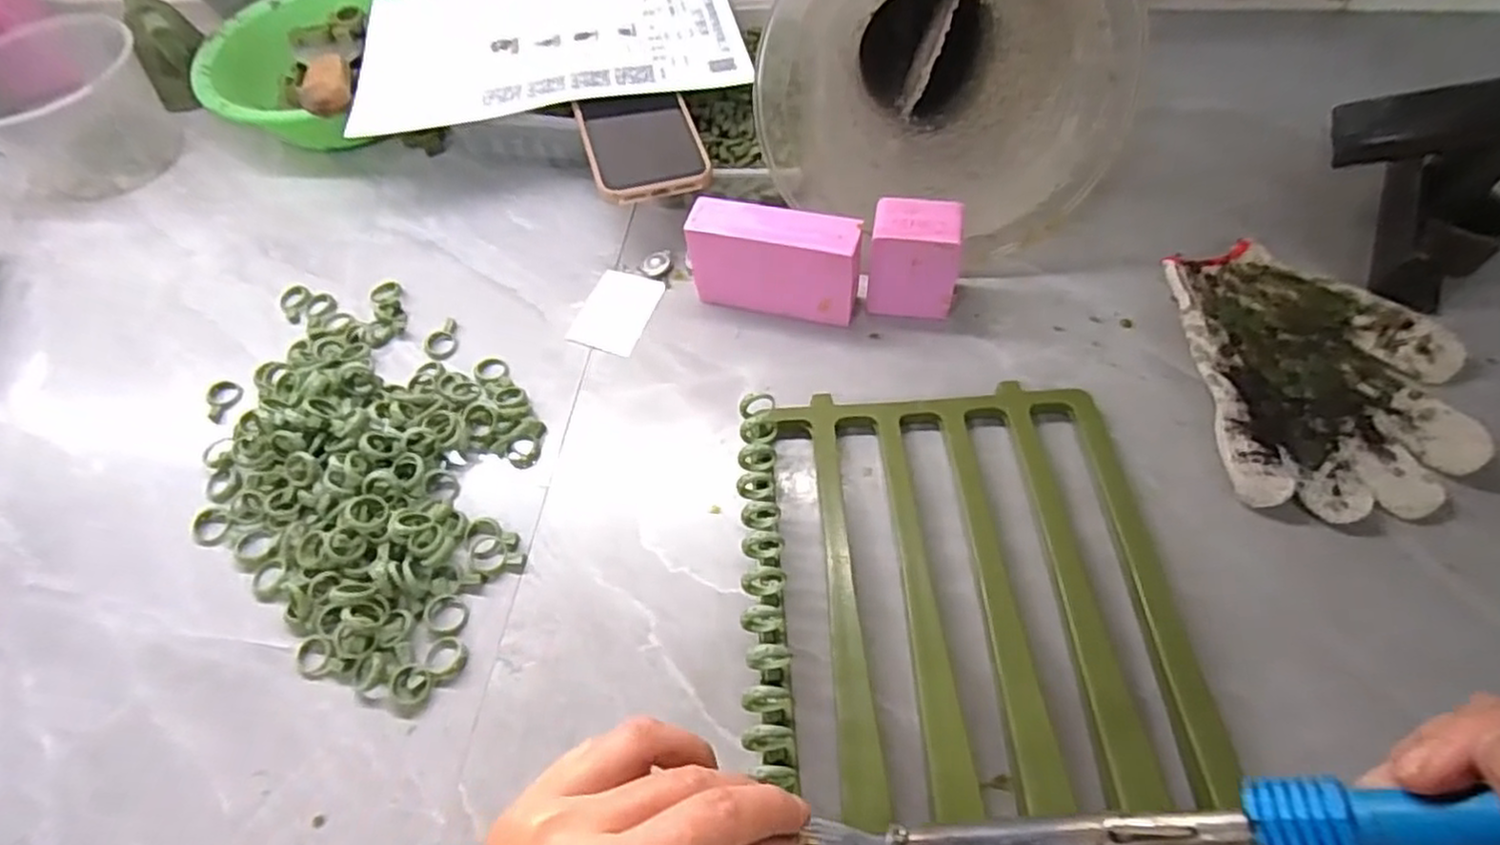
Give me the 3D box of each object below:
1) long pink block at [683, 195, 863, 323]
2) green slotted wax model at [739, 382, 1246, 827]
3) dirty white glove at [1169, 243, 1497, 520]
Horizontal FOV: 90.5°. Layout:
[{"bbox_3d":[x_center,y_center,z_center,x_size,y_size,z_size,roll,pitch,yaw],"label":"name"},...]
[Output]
[{"bbox_3d":[0.016,-0.101,0.480,0.107,0.072,0.030,11,59,11],"label":"long pink block"},{"bbox_3d":[0.101,0.112,0.343,0.208,0.069,0.329,-2,58,3],"label":"green slotted wax model"},{"bbox_3d":[0.344,-0.032,0.444,0.148,0.018,0.187,0,58,4],"label":"dirty white glove"}]

